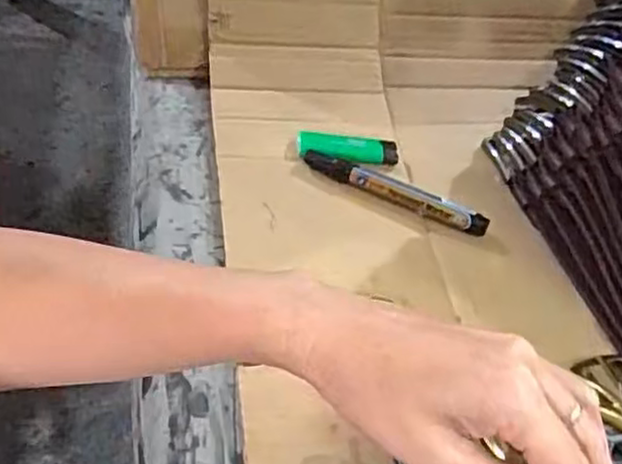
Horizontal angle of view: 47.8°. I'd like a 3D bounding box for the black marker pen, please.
[{"bbox_3d":[0.062,-0.030,0.525,0.143,0.017,0.019,19,48,15],"label":"black marker pen"}]

